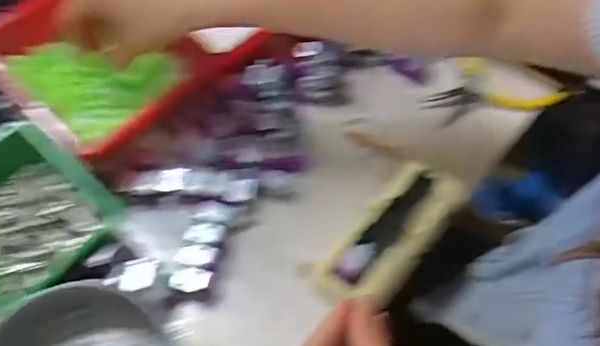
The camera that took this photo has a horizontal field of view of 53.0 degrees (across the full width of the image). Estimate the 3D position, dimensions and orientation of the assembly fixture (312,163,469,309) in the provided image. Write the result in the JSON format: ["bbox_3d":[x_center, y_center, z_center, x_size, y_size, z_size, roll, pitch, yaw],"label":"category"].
[{"bbox_3d":[0.072,0.048,0.467,0.054,0.030,0.144,37,63,24],"label":"assembly fixture"}]

